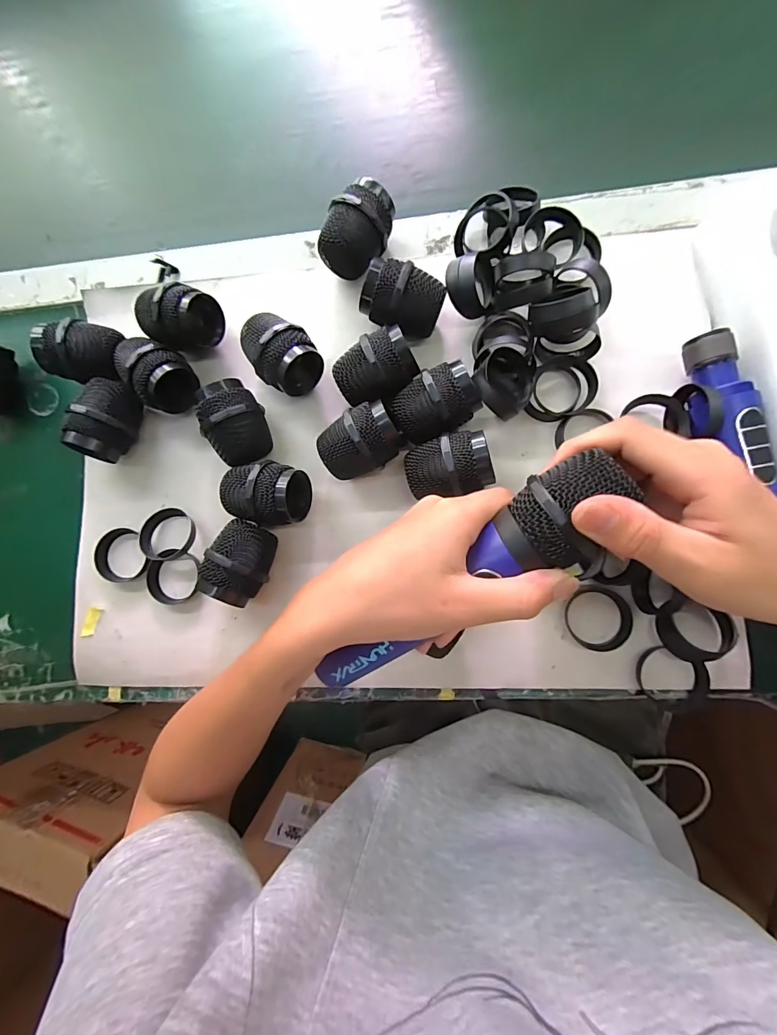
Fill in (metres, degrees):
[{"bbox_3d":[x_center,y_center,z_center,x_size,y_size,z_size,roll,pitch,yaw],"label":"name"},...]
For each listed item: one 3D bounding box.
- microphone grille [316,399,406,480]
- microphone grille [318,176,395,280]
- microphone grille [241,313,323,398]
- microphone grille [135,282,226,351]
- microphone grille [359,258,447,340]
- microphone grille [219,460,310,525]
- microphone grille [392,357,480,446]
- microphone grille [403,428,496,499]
[{"bbox_3d":[-0.020,-0.053,0.298,0.057,0.048,0.043,-30,83,2],"label":"microphone grille"},{"bbox_3d":[-0.023,-0.219,0.311,0.043,0.047,0.060,28,88,7],"label":"microphone grille"},{"bbox_3d":[-0.082,-0.125,0.308,0.046,0.047,0.063,-43,82,0],"label":"microphone grille"},{"bbox_3d":[-0.167,-0.157,0.321,0.060,0.047,0.045,17,87,7],"label":"microphone grille"},{"bbox_3d":[0.011,-0.162,0.302,0.053,0.050,0.043,26,88,7],"label":"microphone grille"},{"bbox_3d":[-0.092,-0.017,0.304,0.060,0.047,0.045,6,85,6],"label":"microphone grille"},{"bbox_3d":[0.033,-0.081,0.294,0.059,0.048,0.041,-29,83,2],"label":"microphone grille"},{"bbox_3d":[0.045,-0.036,0.289,0.063,0.048,0.039,-11,84,5],"label":"microphone grille"}]

